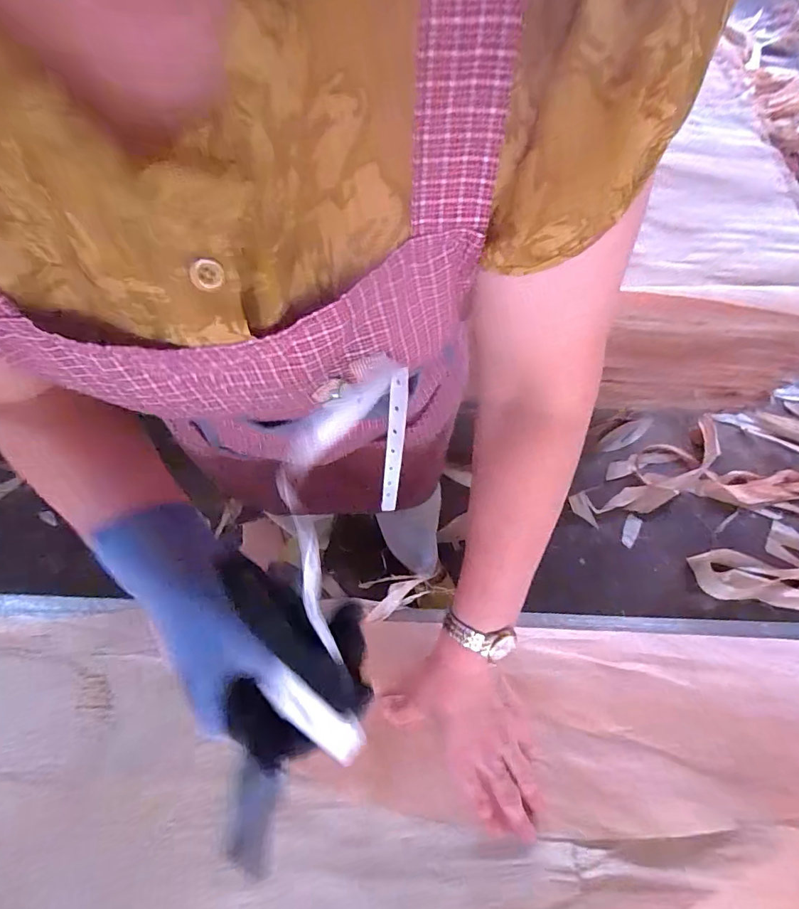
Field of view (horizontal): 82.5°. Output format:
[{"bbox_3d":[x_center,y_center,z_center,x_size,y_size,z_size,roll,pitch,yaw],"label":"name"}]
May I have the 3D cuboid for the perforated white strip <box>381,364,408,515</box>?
[{"bbox_3d":[-0.005,0.003,0.383,0.015,0.242,0.005,11,64,2],"label":"perforated white strip"}]

